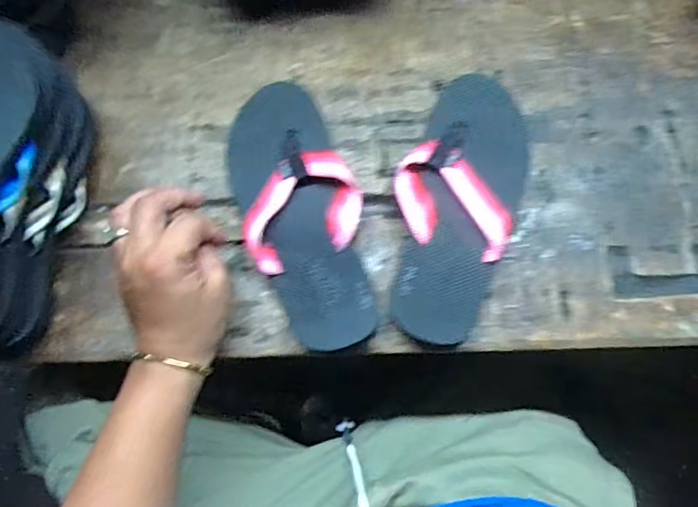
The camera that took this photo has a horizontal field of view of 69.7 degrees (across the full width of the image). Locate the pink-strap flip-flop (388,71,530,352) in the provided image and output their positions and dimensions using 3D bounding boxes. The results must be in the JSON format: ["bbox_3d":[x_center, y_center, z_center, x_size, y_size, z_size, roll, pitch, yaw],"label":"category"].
[{"bbox_3d":[0.093,-0.042,0.429,0.104,0.040,0.230,17,73,4],"label":"pink-strap flip-flop"}]

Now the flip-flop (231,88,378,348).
[{"bbox_3d":[-0.042,-0.037,0.425,0.096,0.038,0.234,-16,74,-6],"label":"flip-flop"}]

